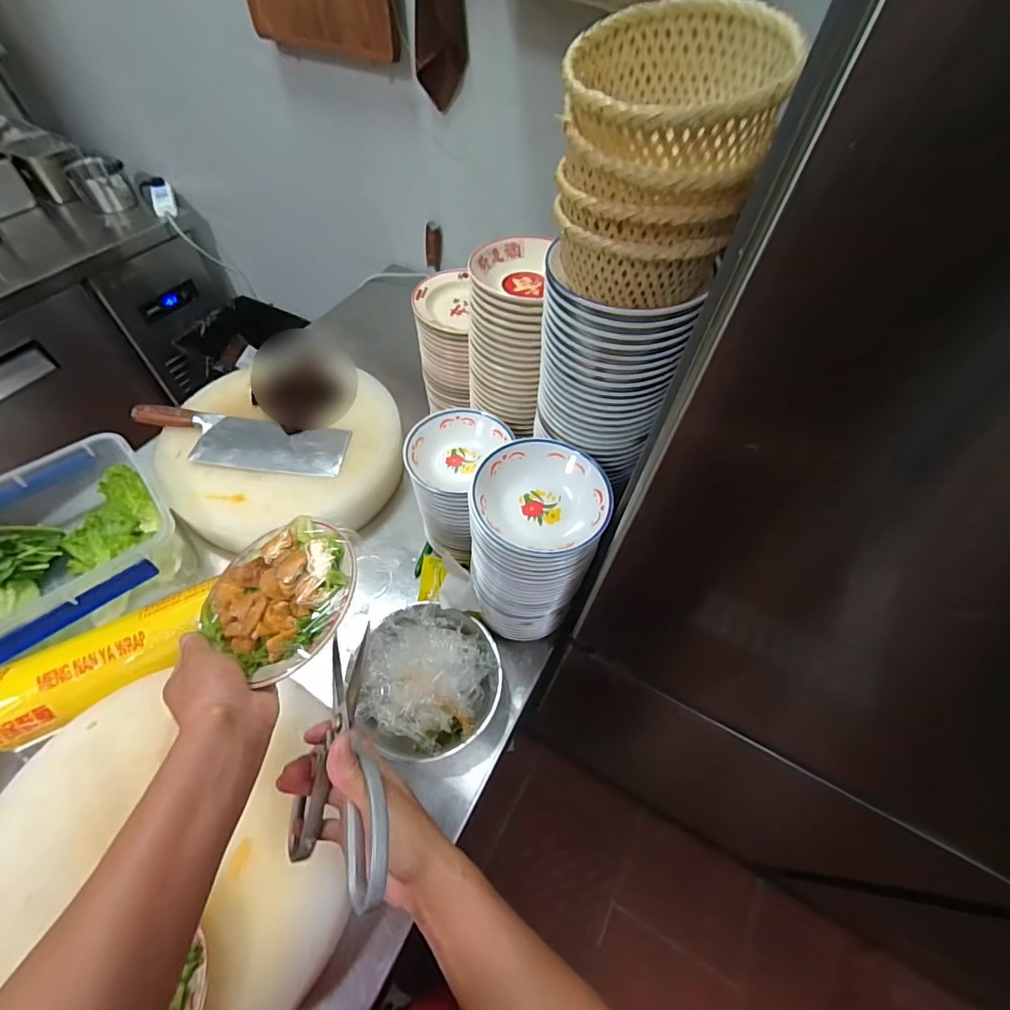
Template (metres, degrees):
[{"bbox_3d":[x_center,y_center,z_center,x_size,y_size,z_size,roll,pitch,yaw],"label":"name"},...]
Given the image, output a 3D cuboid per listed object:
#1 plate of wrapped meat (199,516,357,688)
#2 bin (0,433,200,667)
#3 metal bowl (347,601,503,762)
[{"bbox_3d":[-0.187,0.073,0.399,0.121,0.032,0.126,1,55,-2],"label":"plate of wrapped meat"},{"bbox_3d":[-0.627,0.081,0.610,0.352,0.122,0.244,-38,64,-25],"label":"bin"},{"bbox_3d":[-0.097,0.220,0.587,0.177,0.065,0.175,25,57,15],"label":"metal bowl"}]

